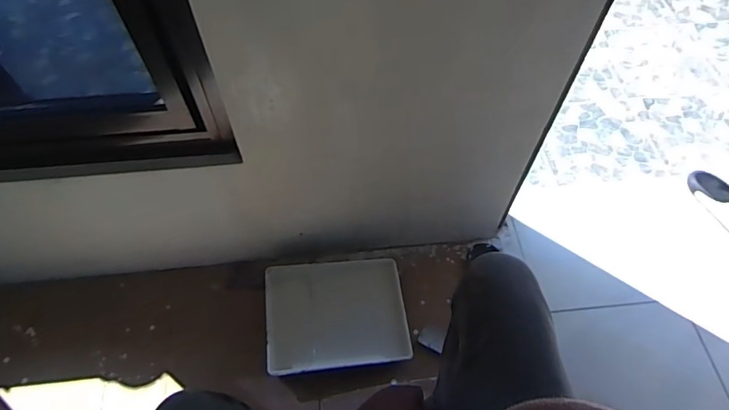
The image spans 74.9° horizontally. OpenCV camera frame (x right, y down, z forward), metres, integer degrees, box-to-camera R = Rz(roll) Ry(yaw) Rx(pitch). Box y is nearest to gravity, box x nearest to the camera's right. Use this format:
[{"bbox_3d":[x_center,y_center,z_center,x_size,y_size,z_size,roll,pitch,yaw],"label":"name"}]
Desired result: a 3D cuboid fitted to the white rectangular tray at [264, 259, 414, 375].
[{"bbox_3d":[-0.075,0.285,1.276,0.359,0.051,0.285,-6,58,-4],"label":"white rectangular tray"}]

